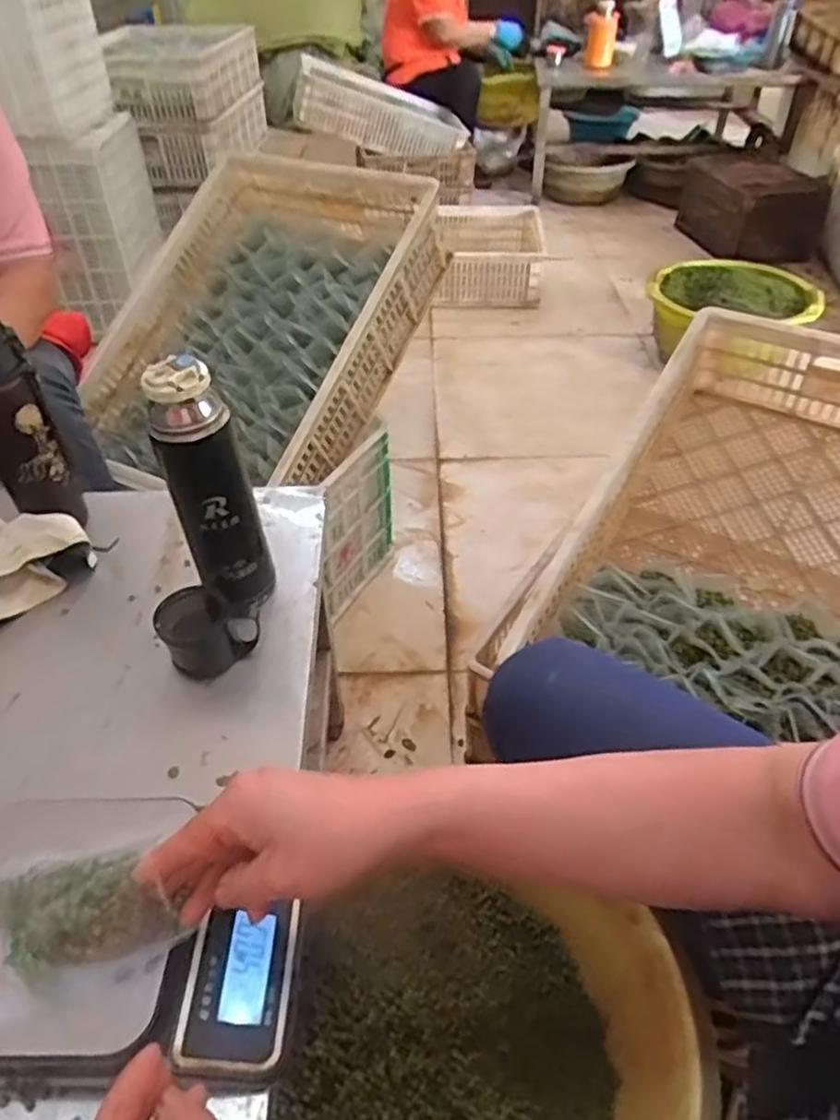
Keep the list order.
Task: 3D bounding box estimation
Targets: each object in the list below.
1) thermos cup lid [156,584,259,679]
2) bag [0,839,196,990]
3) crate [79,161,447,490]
[{"bbox_3d":[-0.183,0.060,0.608,0.079,0.062,0.057,-23,46,-22],"label":"thermos cup lid"},{"bbox_3d":[-0.194,0.201,0.400,0.118,0.037,0.060,-2,42,-1],"label":"bag"},{"bbox_3d":[-0.285,-0.407,1.211,0.480,0.143,0.613,20,74,22],"label":"crate"}]

